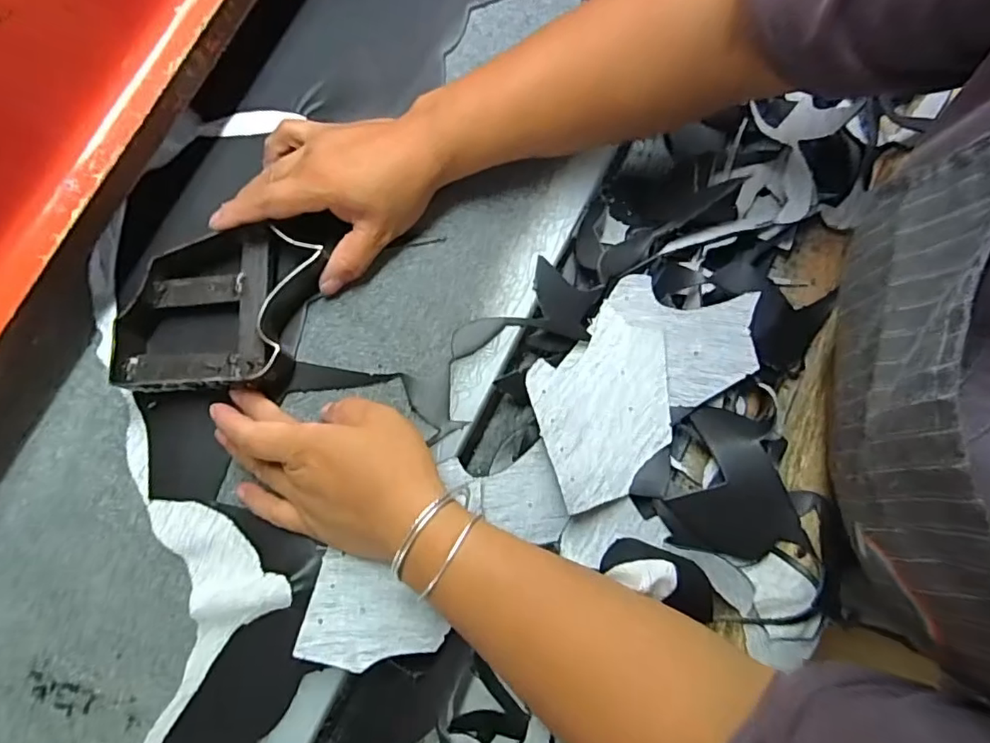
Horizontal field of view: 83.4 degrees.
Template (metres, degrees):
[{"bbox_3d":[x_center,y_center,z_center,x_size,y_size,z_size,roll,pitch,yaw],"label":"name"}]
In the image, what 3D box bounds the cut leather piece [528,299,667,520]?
[{"bbox_3d":[0.075,0.020,0.375,0.098,0.011,0.120,-19,79,-3],"label":"cut leather piece"}]

